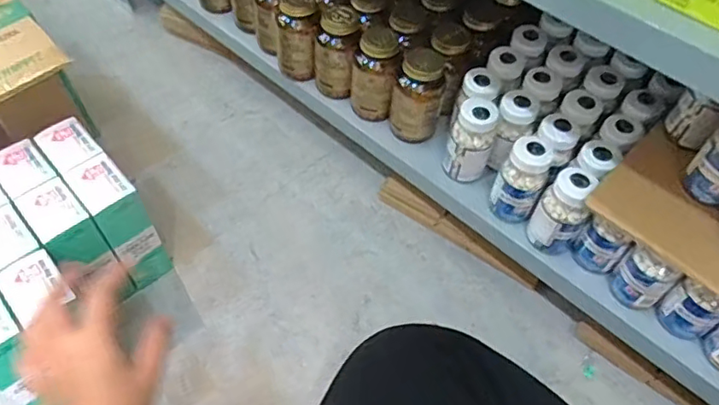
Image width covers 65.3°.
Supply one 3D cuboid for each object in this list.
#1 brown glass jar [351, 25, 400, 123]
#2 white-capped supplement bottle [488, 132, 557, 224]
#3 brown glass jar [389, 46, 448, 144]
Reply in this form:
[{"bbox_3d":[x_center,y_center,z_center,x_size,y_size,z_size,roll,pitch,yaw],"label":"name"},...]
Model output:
[{"bbox_3d":[0.018,-0.154,0.688,0.054,0.110,0.055,6,55,1],"label":"brown glass jar"},{"bbox_3d":[0.174,-0.027,0.607,0.049,0.091,0.053,27,58,15],"label":"white-capped supplement bottle"},{"bbox_3d":[0.070,-0.129,0.670,0.061,0.111,0.064,10,56,4],"label":"brown glass jar"}]

